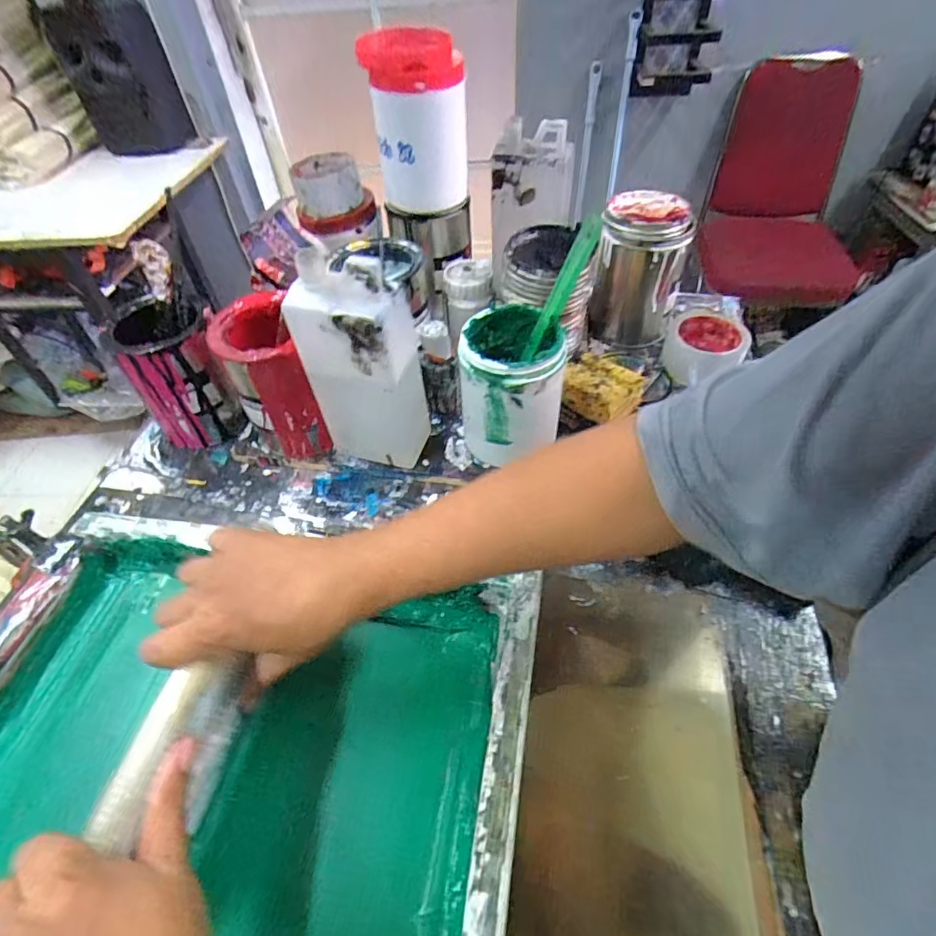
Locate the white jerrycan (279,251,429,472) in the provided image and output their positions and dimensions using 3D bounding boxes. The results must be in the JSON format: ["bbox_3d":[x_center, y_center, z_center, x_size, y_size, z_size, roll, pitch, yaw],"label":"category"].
[{"bbox_3d":[-0.096,-0.093,0.485,0.108,0.210,0.057,11,51,12],"label":"white jerrycan"}]

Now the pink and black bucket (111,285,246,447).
[{"bbox_3d":[-0.326,-0.108,0.581,0.097,0.144,0.101,-24,53,-17],"label":"pink and black bucket"}]

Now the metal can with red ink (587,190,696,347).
[{"bbox_3d":[0.219,-0.253,0.670,0.102,0.169,0.102,6,50,8],"label":"metal can with red ink"}]

